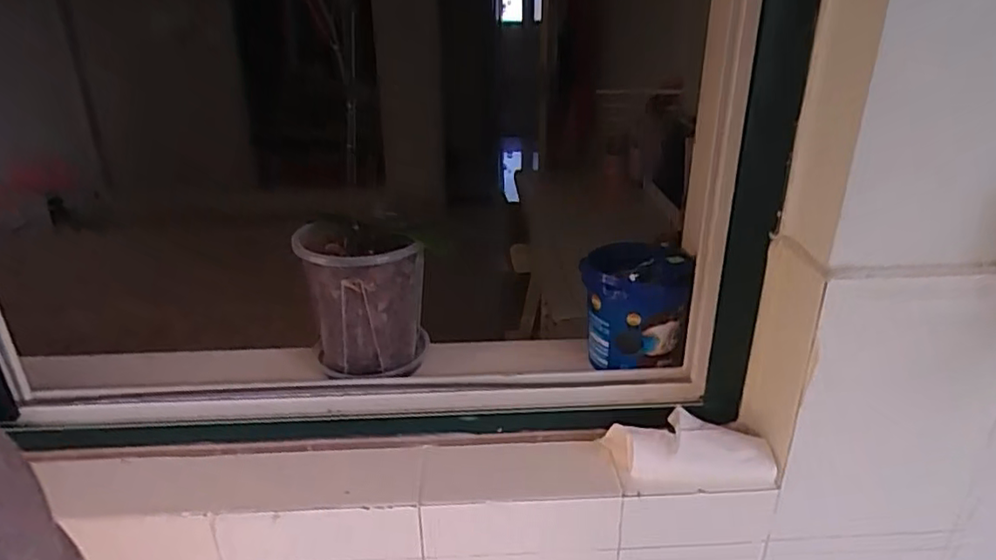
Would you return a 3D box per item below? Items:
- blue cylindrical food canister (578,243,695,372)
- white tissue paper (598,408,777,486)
[{"bbox_3d":[0.168,0.030,0.769,0.127,0.129,0.114,6,26,13],"label":"blue cylindrical food canister"},{"bbox_3d":[0.192,0.171,0.643,0.158,0.031,0.075,2,25,5],"label":"white tissue paper"}]

